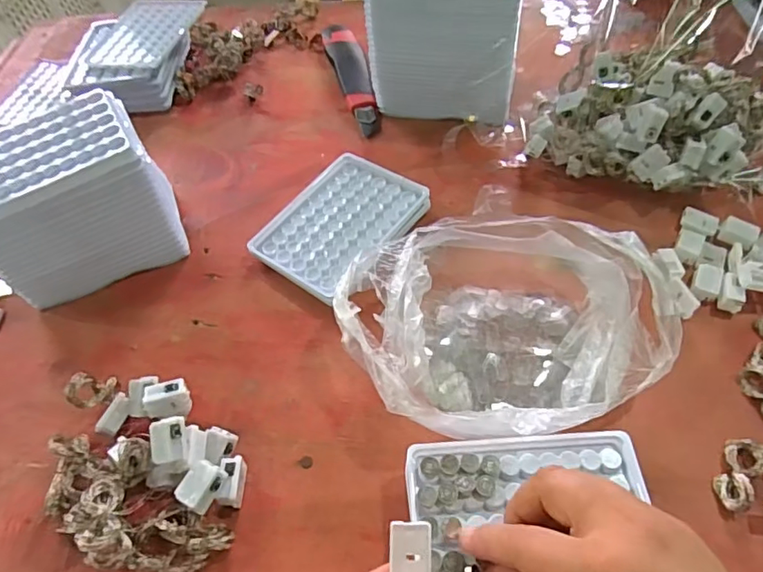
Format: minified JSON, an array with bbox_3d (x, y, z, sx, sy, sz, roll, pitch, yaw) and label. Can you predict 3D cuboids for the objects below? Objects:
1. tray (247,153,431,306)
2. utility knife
[{"bbox_3d":[-0.034,-0.050,0.453,0.099,0.021,0.130,32,63,24],"label":"tray"},{"bbox_3d":[-0.030,-0.230,0.580,0.037,0.018,0.185,-15,55,-6],"label":"utility knife"}]

